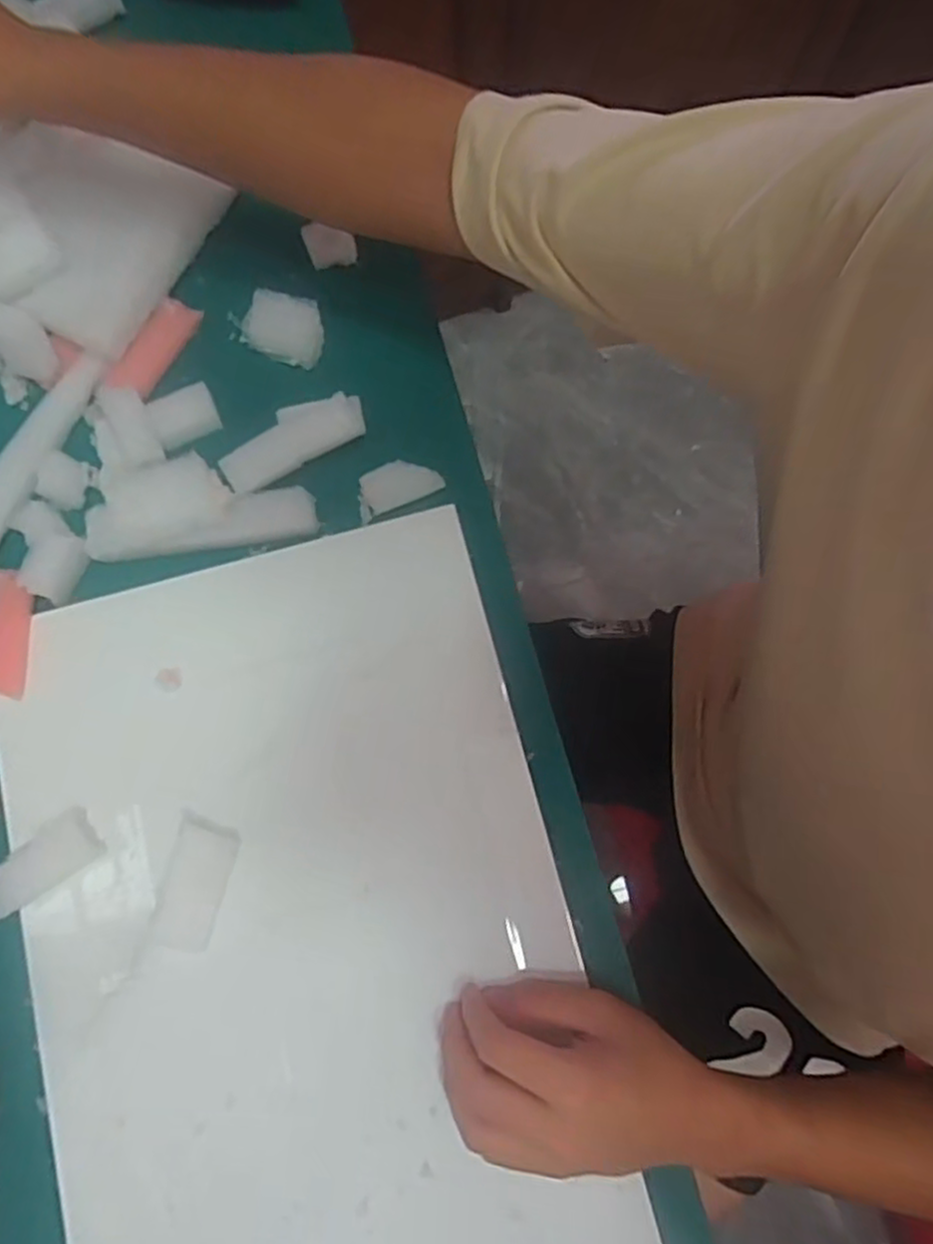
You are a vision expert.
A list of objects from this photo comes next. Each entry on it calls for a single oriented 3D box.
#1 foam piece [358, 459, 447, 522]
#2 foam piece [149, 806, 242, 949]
[{"bbox_3d":[-0.044,-0.087,0.450,0.054,0.004,0.029,-25,80,-4],"label":"foam piece"},{"bbox_3d":[-0.151,0.146,0.403,0.033,0.007,0.069,13,79,3],"label":"foam piece"}]

